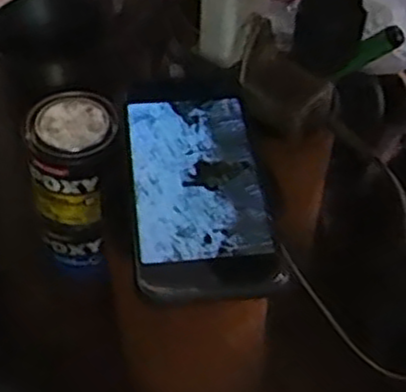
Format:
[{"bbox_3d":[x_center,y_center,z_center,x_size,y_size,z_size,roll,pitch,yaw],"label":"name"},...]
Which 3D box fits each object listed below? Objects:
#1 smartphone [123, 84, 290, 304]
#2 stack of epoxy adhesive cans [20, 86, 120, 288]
[{"bbox_3d":[-0.004,-0.009,0.421,0.076,0.006,0.157,-6,51,-6],"label":"smartphone"},{"bbox_3d":[-0.095,-0.003,0.579,0.066,0.145,0.075,-2,50,-2],"label":"stack of epoxy adhesive cans"}]

